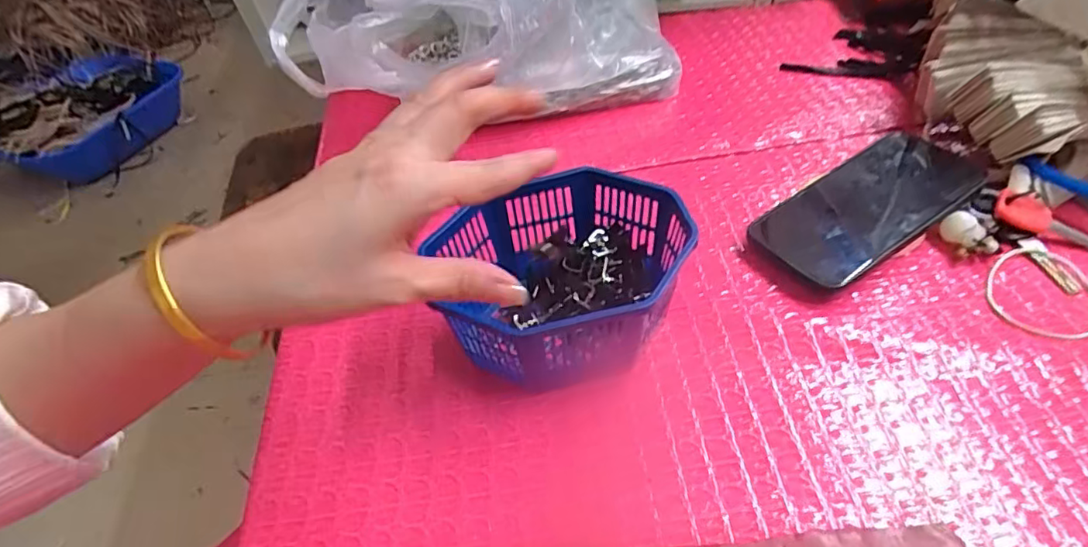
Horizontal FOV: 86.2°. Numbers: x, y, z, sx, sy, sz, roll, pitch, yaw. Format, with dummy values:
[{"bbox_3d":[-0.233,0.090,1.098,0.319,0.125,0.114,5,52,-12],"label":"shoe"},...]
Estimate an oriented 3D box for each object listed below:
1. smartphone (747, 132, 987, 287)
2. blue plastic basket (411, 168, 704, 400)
[{"bbox_3d":[0.223,-0.048,0.400,0.147,0.008,0.076,-31,51,-9],"label":"smartphone"},{"bbox_3d":[0.013,0.007,0.348,0.142,0.082,0.133,-4,47,4],"label":"blue plastic basket"}]

